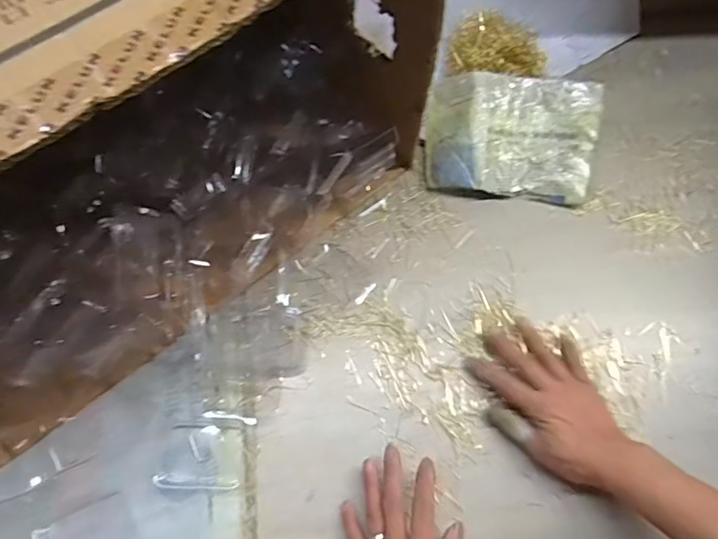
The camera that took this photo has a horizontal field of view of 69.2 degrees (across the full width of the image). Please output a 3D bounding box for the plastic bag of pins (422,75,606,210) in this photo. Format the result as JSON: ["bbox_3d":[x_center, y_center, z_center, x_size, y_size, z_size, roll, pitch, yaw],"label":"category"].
[{"bbox_3d":[0.178,-0.156,0.619,0.194,0.068,0.140,8,66,2],"label":"plastic bag of pins"}]

